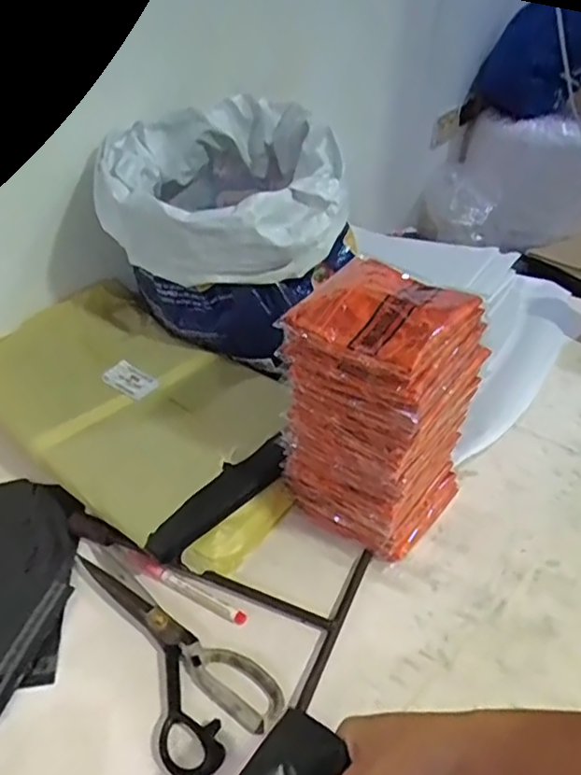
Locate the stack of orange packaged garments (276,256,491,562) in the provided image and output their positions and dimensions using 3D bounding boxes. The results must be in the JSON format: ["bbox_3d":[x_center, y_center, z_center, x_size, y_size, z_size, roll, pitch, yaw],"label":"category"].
[{"bbox_3d":[0.085,0.027,0.585,0.133,0.252,0.129,27,47,30],"label":"stack of orange packaged garments"}]

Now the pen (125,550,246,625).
[{"bbox_3d":[-0.102,0.188,0.582,0.142,0.011,0.014,20,44,24],"label":"pen"}]

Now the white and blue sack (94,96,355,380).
[{"bbox_3d":[-0.077,-0.211,0.784,0.300,0.210,0.295,7,40,10],"label":"white and blue sack"}]

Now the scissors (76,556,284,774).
[{"bbox_3d":[-0.110,0.221,0.544,0.098,0.010,0.230,-27,46,-28],"label":"scissors"}]

